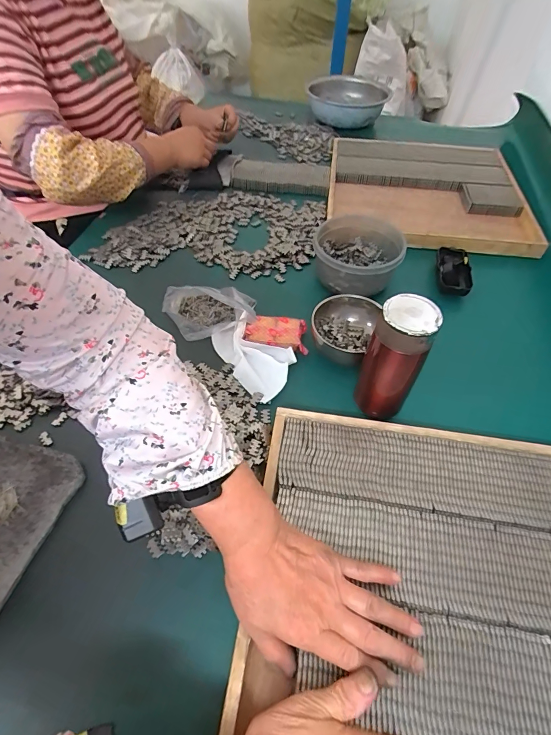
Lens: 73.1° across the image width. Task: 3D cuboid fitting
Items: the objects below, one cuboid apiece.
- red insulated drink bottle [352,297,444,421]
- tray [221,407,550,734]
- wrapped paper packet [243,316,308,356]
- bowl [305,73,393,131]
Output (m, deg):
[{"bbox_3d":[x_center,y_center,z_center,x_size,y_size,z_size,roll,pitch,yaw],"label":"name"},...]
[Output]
[{"bbox_3d":[0.136,-0.012,0.421,0.064,0.134,0.060,26,57,18],"label":"red insulated drink bottle"},{"bbox_3d":[0.169,0.240,0.325,0.391,0.037,0.398,6,52,7],"label":"tray"},{"bbox_3d":[0.001,-0.050,0.549,0.090,0.020,0.050,7,53,3],"label":"wrapped paper packet"},{"bbox_3d":[0.208,-0.777,1.092,0.226,0.087,0.222,1,53,-2],"label":"bowl"}]

